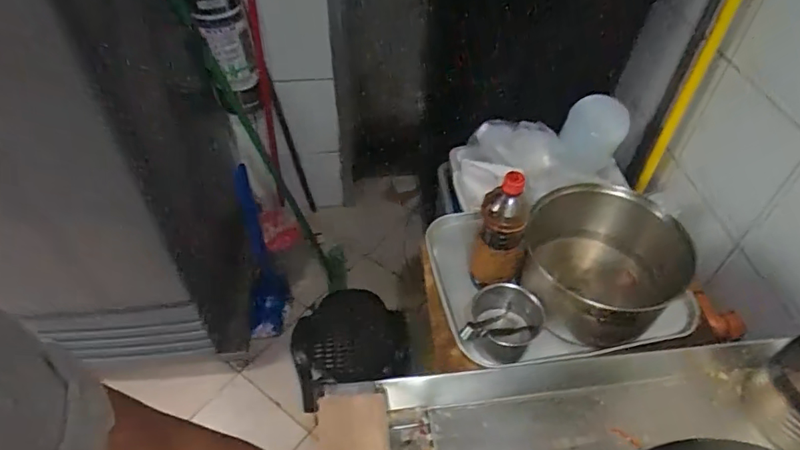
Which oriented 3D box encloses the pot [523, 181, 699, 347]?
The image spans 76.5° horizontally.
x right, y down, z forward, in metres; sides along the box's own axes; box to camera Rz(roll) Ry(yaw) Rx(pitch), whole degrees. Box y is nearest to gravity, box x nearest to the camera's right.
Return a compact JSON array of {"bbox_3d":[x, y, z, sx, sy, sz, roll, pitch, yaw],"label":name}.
[{"bbox_3d":[0.346,0.084,0.908,0.237,0.180,0.254,0,47,0],"label":"pot"}]

